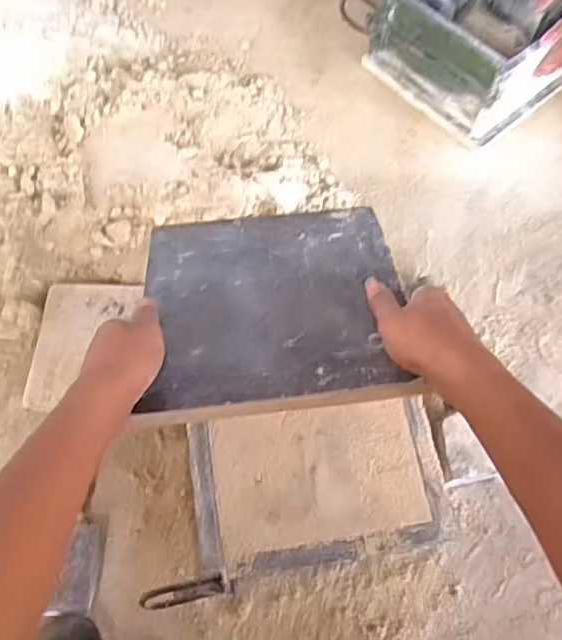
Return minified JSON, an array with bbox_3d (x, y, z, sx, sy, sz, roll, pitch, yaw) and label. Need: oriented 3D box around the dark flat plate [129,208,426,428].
[{"bbox_3d":[-0.006,-0.022,0.516,0.223,0.009,0.247,-7,44,-2],"label":"dark flat plate"}]

